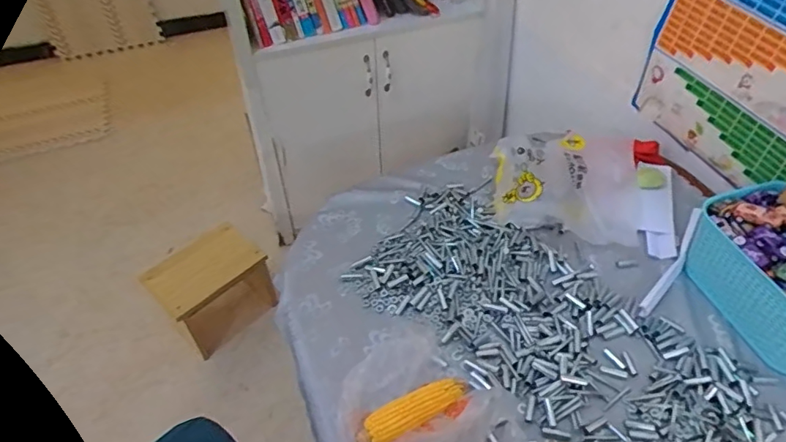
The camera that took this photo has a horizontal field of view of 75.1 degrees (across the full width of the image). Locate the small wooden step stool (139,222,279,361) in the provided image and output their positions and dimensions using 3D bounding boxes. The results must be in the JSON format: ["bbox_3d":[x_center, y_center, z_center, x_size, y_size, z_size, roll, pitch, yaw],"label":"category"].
[{"bbox_3d":[-0.563,0.228,1.657,0.182,0.305,0.331,35,56,29],"label":"small wooden step stool"}]

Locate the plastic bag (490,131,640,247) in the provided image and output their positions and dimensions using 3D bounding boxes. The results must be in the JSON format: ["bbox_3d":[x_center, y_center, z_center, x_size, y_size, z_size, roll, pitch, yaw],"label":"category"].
[{"bbox_3d":[0.353,-0.094,1.023,0.283,0.105,0.280,3,46,4],"label":"plastic bag"}]

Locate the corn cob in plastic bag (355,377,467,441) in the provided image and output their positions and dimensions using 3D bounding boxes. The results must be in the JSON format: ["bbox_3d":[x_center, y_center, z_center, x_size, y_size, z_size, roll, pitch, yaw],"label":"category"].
[{"bbox_3d":[0.027,0.272,0.725,0.164,0.038,0.045,-23,50,-20],"label":"corn cob in plastic bag"}]

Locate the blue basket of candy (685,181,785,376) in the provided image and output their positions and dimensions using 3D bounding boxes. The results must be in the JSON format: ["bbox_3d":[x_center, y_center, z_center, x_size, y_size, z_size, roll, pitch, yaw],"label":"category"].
[{"bbox_3d":[0.616,0.084,0.808,0.157,0.157,0.276,-16,48,-14],"label":"blue basket of candy"}]

